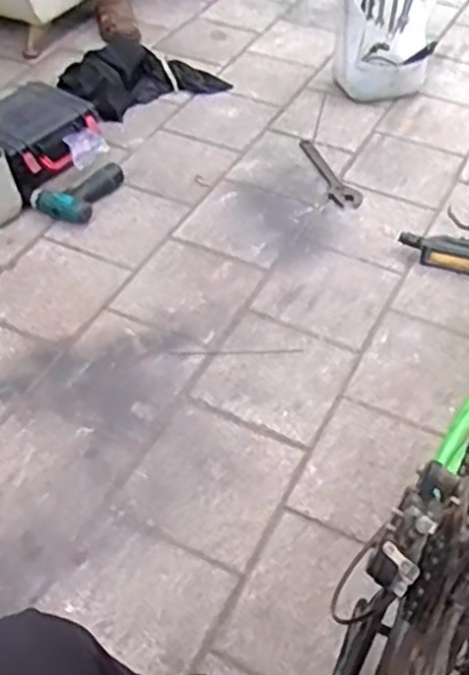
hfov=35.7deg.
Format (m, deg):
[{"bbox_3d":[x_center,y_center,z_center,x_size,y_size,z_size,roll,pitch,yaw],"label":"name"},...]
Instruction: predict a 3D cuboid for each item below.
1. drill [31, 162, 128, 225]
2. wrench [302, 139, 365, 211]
[{"bbox_3d":[-0.330,-0.321,1.645,0.231,0.054,0.105,-33,55,-27],"label":"drill"},{"bbox_3d":[0.229,-0.398,1.746,0.076,0.013,0.275,-14,48,-13],"label":"wrench"}]

